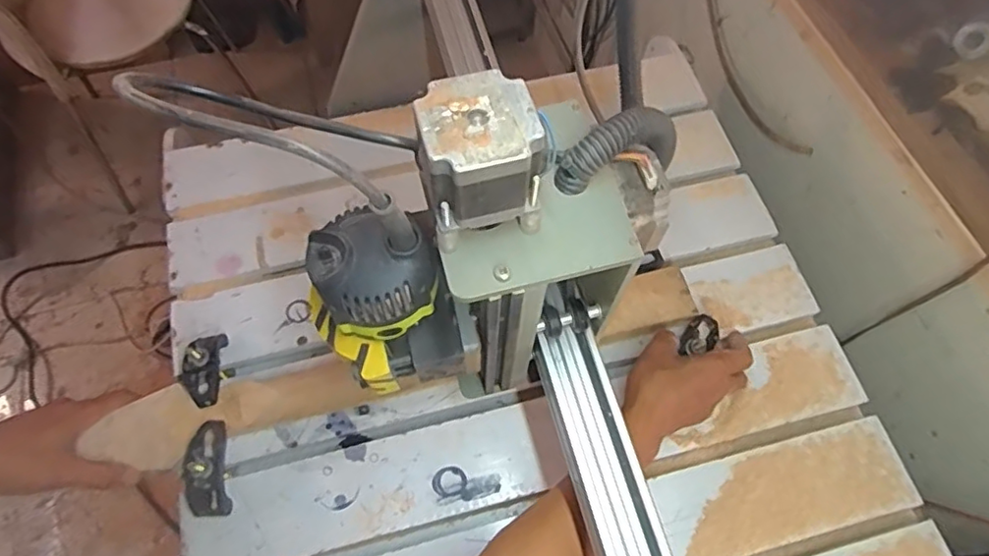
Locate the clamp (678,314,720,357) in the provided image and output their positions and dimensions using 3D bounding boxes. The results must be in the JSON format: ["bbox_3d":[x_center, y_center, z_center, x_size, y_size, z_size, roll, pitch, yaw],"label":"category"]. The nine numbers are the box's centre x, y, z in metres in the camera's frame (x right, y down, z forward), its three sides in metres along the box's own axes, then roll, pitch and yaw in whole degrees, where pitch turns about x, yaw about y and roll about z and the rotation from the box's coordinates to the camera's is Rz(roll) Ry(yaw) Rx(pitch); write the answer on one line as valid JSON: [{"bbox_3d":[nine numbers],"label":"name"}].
[{"bbox_3d":[0.210,0.060,0.623,0.030,0.013,0.059,42,50,18],"label":"clamp"}]

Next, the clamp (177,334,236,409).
[{"bbox_3d":[-0.291,0.093,0.618,0.031,0.060,0.081,-5,64,-3],"label":"clamp"}]

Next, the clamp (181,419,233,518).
[{"bbox_3d":[-0.269,0.176,0.569,0.035,0.063,0.083,-4,64,-2],"label":"clamp"}]

